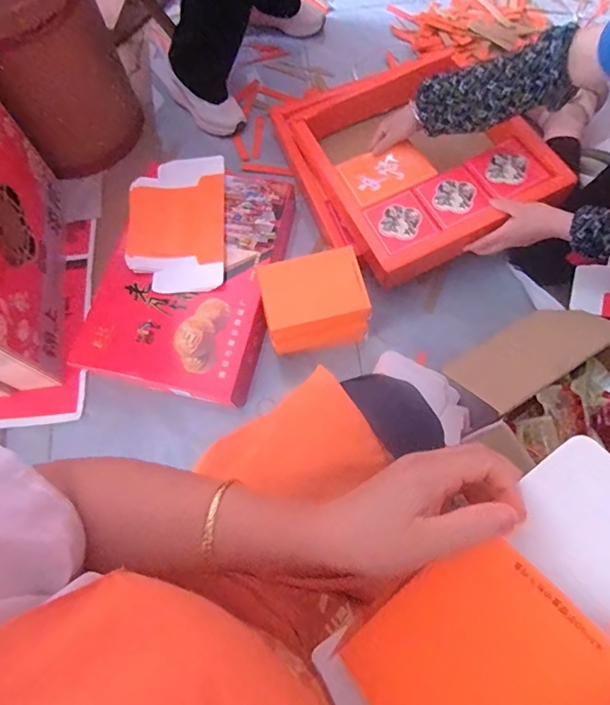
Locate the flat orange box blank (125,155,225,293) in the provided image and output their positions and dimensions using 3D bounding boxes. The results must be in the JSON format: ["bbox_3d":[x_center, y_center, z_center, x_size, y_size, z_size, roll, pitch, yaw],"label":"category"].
[{"bbox_3d":[-0.266,-0.267,0.953,0.197,0.037,0.318,-3,70,1],"label":"flat orange box blank"}]

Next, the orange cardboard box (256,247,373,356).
[{"bbox_3d":[0.015,-0.086,0.819,0.172,0.119,0.147,-12,70,-2],"label":"orange cardboard box"}]

